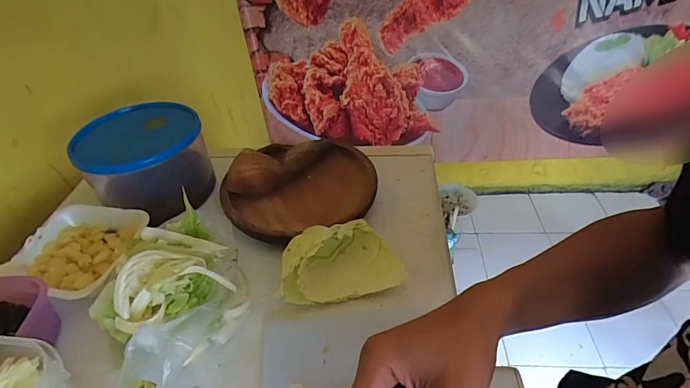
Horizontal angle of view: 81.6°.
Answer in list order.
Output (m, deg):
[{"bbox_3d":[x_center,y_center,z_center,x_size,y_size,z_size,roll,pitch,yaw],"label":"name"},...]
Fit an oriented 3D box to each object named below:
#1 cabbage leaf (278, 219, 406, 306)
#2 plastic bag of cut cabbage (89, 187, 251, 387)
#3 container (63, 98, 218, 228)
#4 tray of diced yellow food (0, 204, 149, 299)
[{"bbox_3d":[-0.005,0.065,0.402,0.117,0.057,0.064,-11,43,-5],"label":"cabbage leaf"},{"bbox_3d":[-0.149,0.084,0.372,0.103,0.085,0.179,13,46,19],"label":"plastic bag of cut cabbage"},{"bbox_3d":[-0.245,-0.039,0.501,0.138,0.088,0.132,-29,48,-23],"label":"container"},{"bbox_3d":[-0.300,0.060,0.444,0.111,0.027,0.116,9,45,16],"label":"tray of diced yellow food"}]

